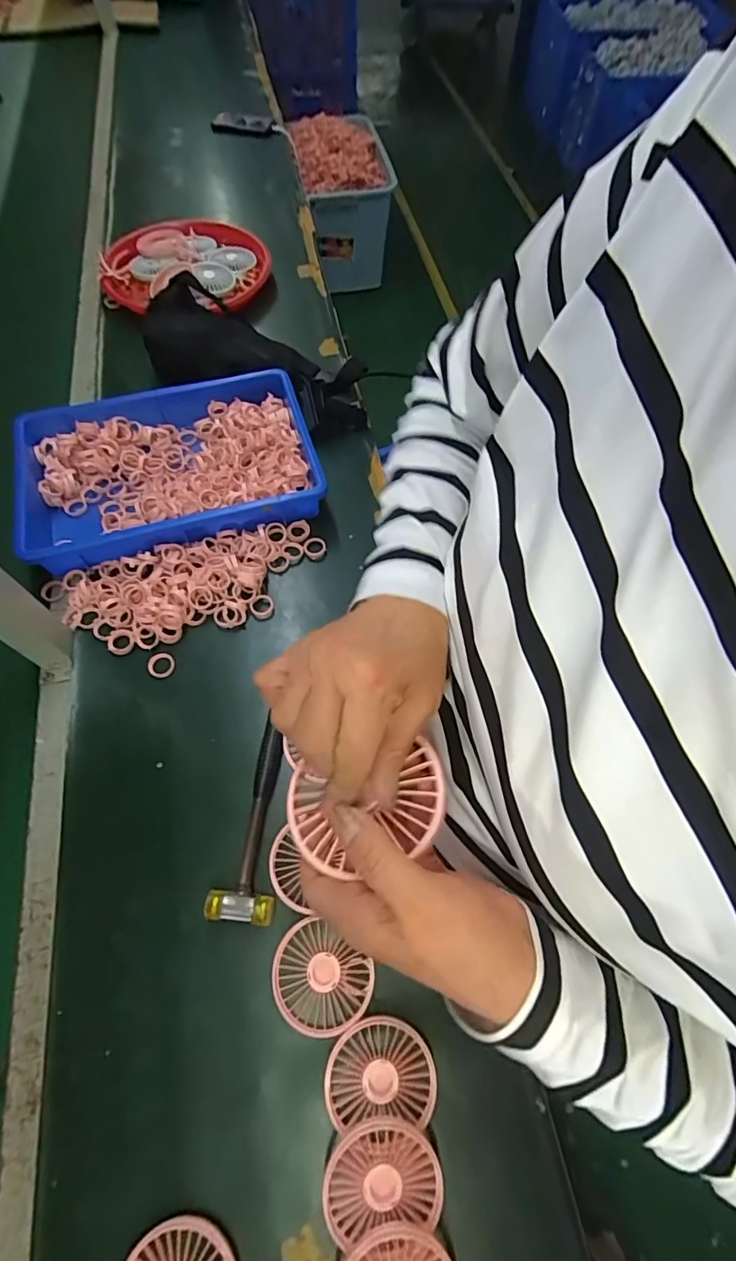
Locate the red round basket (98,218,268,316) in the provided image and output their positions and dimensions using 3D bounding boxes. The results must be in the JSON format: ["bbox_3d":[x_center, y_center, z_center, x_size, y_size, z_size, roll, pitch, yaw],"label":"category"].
[{"bbox_3d":[-0.316,-0.633,0.889,0.265,0.061,0.265,0,63,-1],"label":"red round basket"}]

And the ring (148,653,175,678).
[{"bbox_3d":[-0.235,0.039,0.574,0.028,0.004,0.029,0,63,-1],"label":"ring"}]

